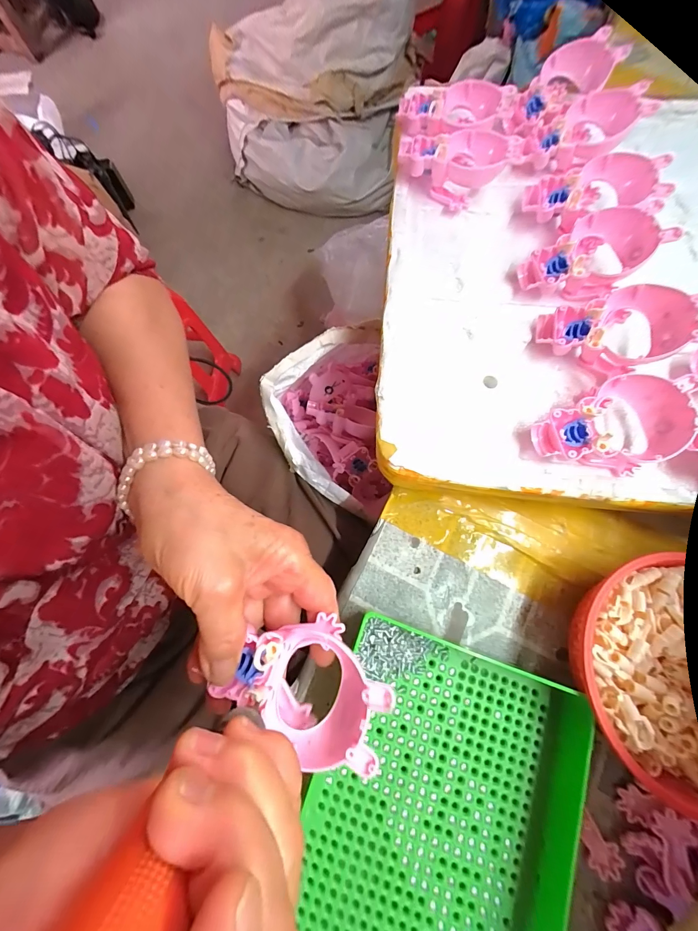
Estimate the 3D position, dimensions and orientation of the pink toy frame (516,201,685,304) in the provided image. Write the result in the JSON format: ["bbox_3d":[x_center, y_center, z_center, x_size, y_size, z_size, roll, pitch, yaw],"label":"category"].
[{"bbox_3d":[0.194,-0.168,0.279,0.096,0.048,0.064,-32,77,-9],"label":"pink toy frame"}]

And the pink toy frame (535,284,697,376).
[{"bbox_3d":[0.196,-0.098,0.257,0.090,0.051,0.059,-5,74,-2],"label":"pink toy frame"}]

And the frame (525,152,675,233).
[{"bbox_3d":[0.206,-0.235,0.300,0.095,0.048,0.055,8,74,2],"label":"frame"}]

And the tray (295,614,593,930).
[{"bbox_3d":[0.045,0.232,0.200,0.152,0.032,0.238,18,74,4],"label":"tray"}]

